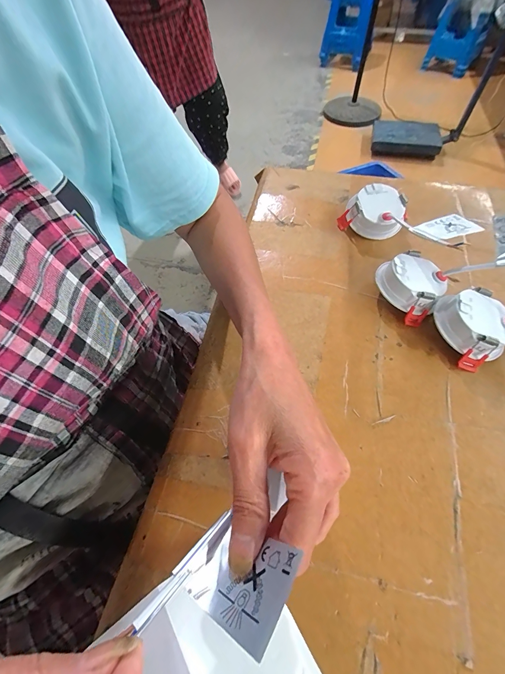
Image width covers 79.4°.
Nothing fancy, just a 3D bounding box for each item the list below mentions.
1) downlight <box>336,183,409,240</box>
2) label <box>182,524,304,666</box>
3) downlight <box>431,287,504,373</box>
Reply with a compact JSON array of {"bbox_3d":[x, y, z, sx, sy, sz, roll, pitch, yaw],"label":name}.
[{"bbox_3d":[0.153,-0.157,0.381,0.073,0.040,0.059,27,62,17],"label":"downlight"},{"bbox_3d":[-0.005,0.113,0.144,0.053,0.004,0.038,-11,30,48],"label":"label"},{"bbox_3d":[0.212,-0.012,0.291,0.064,0.037,0.071,-18,59,-10],"label":"downlight"}]

